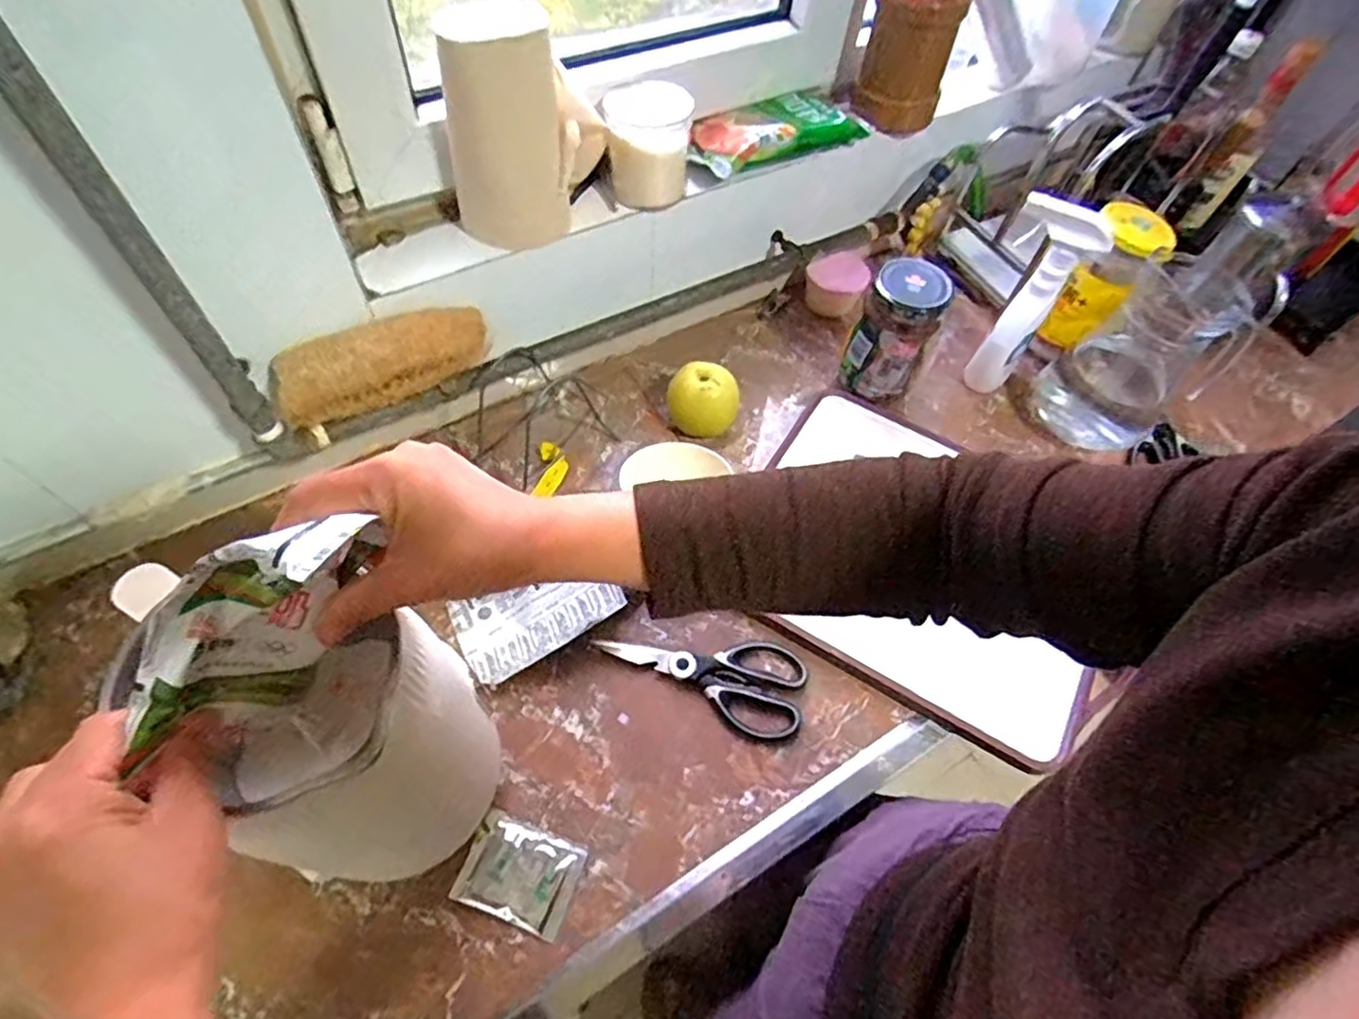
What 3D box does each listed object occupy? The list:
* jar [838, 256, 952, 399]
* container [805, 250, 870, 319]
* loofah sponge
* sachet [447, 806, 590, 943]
[{"bbox_3d":[0.235,-0.199,0.746,0.075,0.132,0.069,2,58,-3],"label":"jar"},{"bbox_3d":[0.198,-0.289,0.863,0.075,0.058,0.064,20,59,8],"label":"container"},{"bbox_3d":[-0.266,-0.138,0.620,0.201,0.069,0.049,-32,66,-22],"label":"loofah sponge"},{"bbox_3d":[-0.125,0.284,0.530,0.087,0.004,0.066,19,59,7],"label":"sachet"}]

